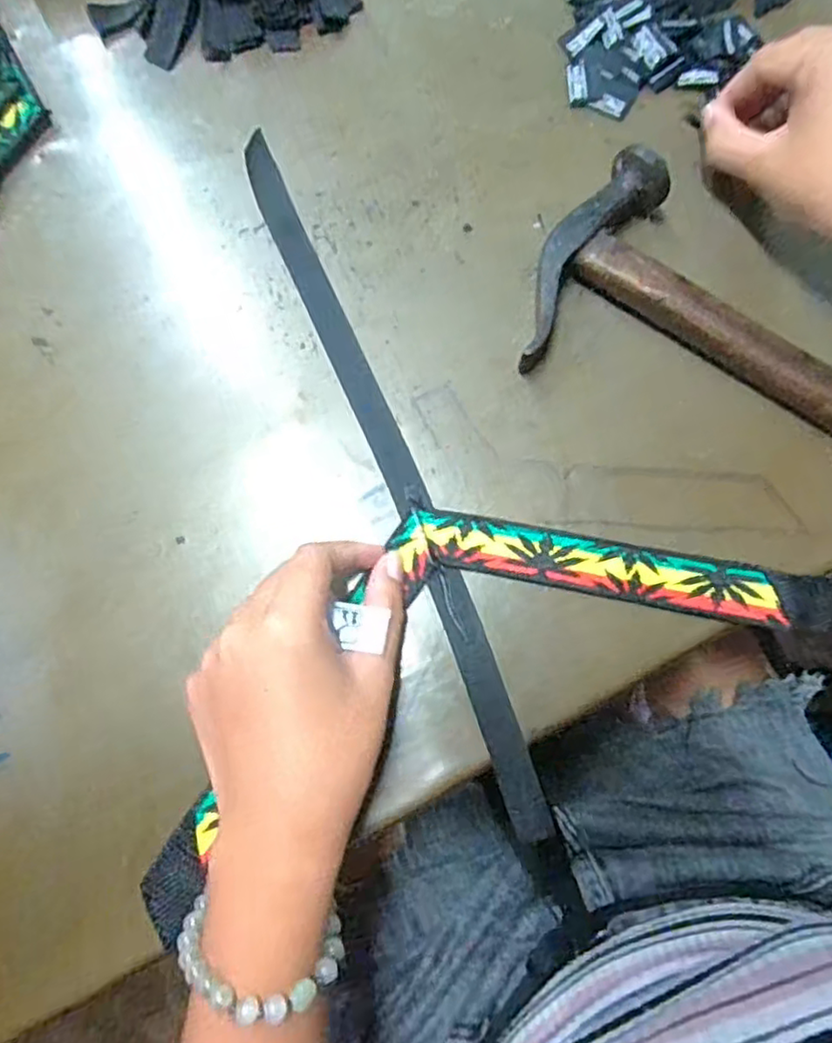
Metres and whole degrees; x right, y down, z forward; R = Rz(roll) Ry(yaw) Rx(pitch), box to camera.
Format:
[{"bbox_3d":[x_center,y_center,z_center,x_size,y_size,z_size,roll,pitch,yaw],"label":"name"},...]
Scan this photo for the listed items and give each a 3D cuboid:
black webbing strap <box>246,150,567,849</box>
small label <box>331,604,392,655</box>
[{"bbox_3d":[-0.014,-0.033,0.314,0.021,0.007,0.365,-22,79,-5],"label":"black webbing strap"},{"bbox_3d":[-0.023,0.043,0.266,0.020,0.004,0.020,7,49,-2],"label":"small label"}]

